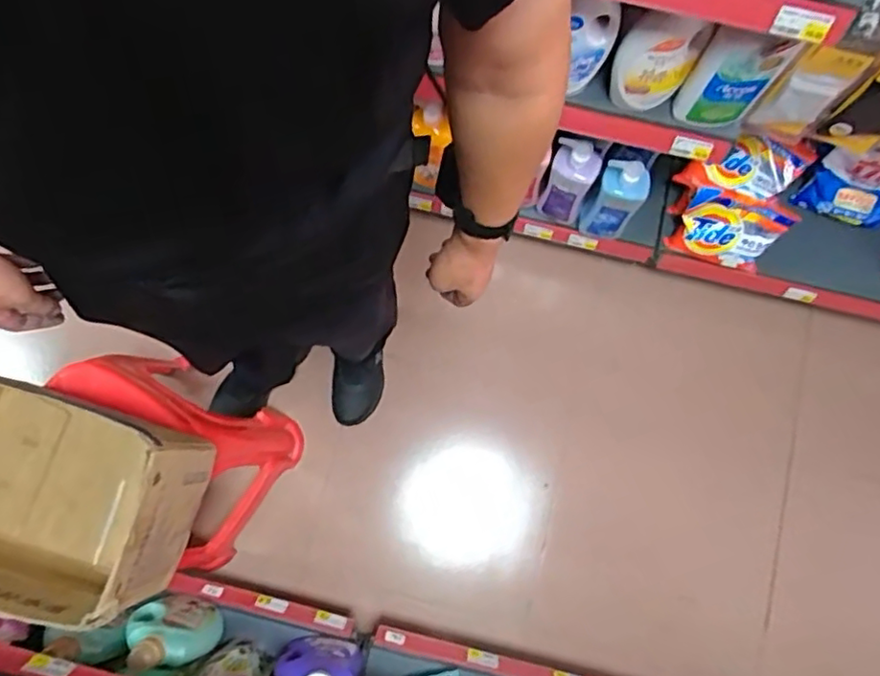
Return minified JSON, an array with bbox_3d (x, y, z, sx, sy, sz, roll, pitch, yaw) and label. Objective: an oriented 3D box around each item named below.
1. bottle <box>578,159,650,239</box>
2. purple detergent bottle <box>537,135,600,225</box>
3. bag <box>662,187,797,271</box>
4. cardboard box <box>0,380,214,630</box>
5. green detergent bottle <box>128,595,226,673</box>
[{"bbox_3d":[0.336,-0.266,1.225,0.095,0.219,0.070,22,80,4],"label":"bottle"},{"bbox_3d":[0.243,-0.296,1.211,0.088,0.222,0.061,14,80,2],"label":"purple detergent bottle"},{"bbox_3d":[0.594,-0.227,1.288,0.200,0.119,0.120,18,80,3],"label":"bag"},{"bbox_3d":[-0.534,0.204,0.847,0.368,0.205,0.235,18,80,3],"label":"cardboard box"},{"bbox_3d":[-0.466,0.505,1.086,0.146,0.199,0.067,34,81,6],"label":"green detergent bottle"}]

